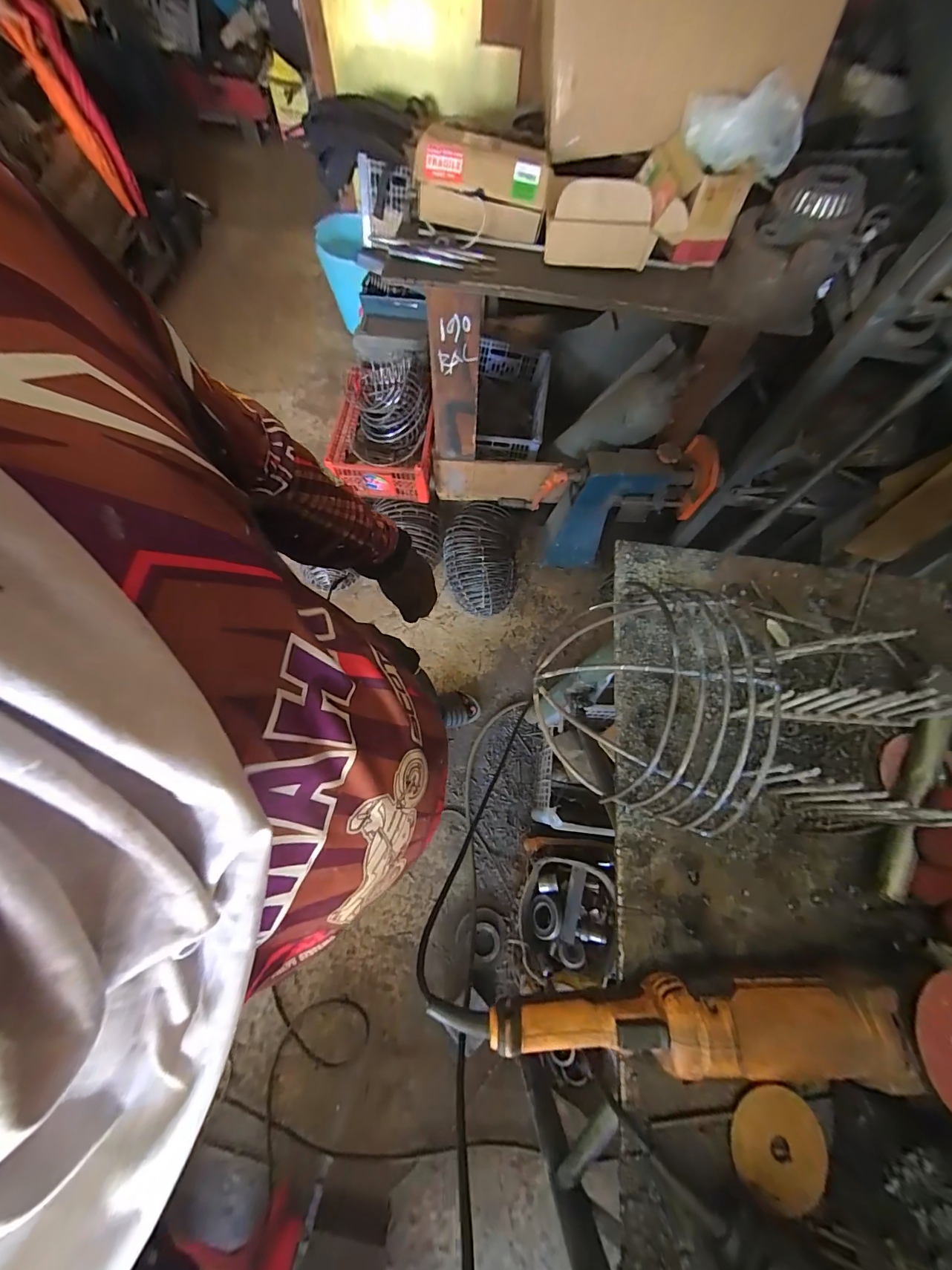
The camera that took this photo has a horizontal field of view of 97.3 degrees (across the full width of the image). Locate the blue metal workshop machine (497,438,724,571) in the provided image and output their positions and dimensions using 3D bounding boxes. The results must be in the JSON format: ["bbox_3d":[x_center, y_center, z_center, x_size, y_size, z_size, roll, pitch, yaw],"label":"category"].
[{"bbox_3d":[0.408,-0.420,1.368,0.563,0.422,0.203,-4,69,-3],"label":"blue metal workshop machine"}]

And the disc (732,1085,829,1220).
[{"bbox_3d":[0.239,0.404,0.332,0.074,0.011,0.071,1,69,-1],"label":"disc"}]

